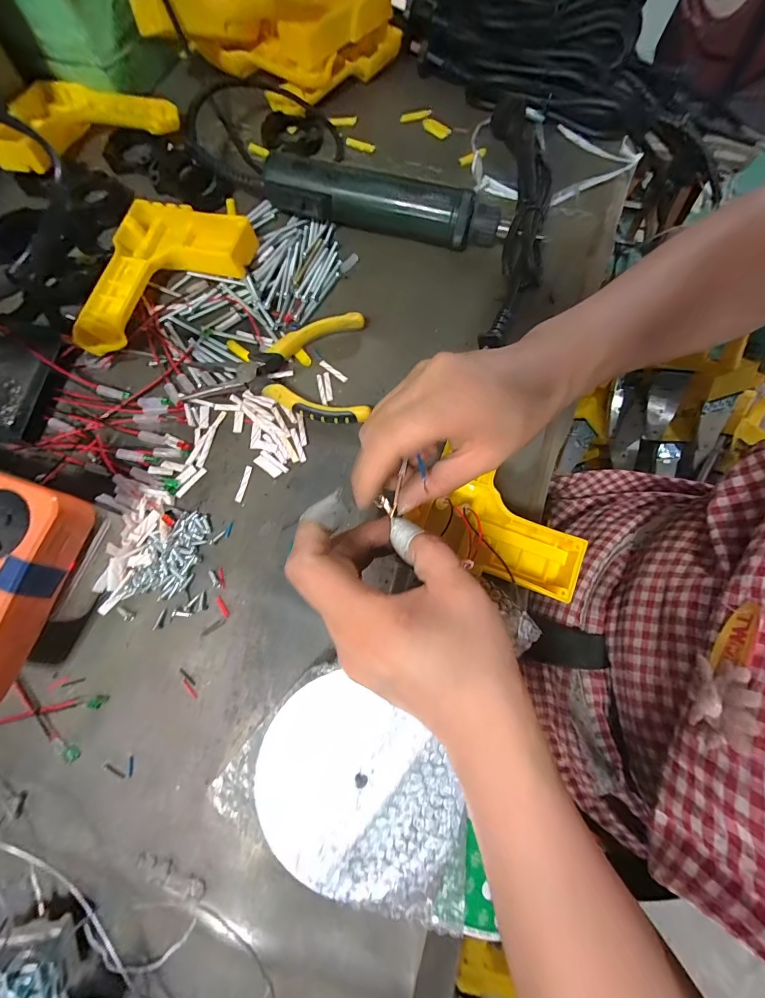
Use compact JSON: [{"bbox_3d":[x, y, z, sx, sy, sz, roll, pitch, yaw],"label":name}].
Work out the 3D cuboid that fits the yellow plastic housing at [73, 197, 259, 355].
[{"bbox_3d":[-0.202,-0.203,0.316,0.164,0.032,0.113,-41,78,-9],"label":"yellow plastic housing"}]

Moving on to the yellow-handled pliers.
[{"bbox_3d":[-0.080,-0.110,0.298,0.143,0.020,0.090,7,75,3],"label":"yellow-handled pliers"}]

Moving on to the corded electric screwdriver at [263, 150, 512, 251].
[{"bbox_3d":[0.002,-0.263,0.333,0.212,0.043,0.031,10,75,4],"label":"corded electric screwdriver"}]

